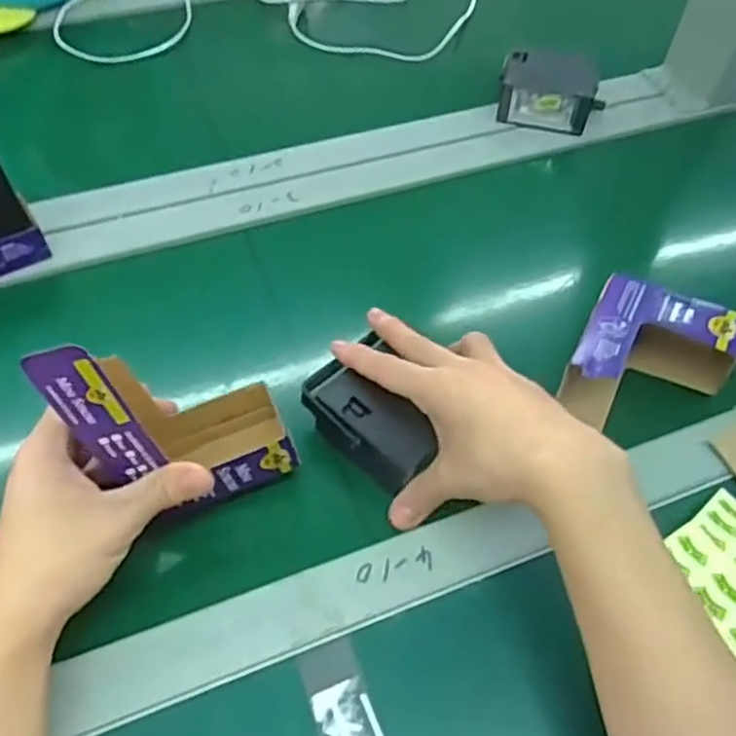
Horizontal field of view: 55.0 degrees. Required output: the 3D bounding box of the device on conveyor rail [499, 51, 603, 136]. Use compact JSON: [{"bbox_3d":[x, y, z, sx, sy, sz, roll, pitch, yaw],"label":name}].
[{"bbox_3d":[0.176,-0.267,0.680,0.098,0.042,0.075,12,54,6],"label":"device on conveyor rail"}]

